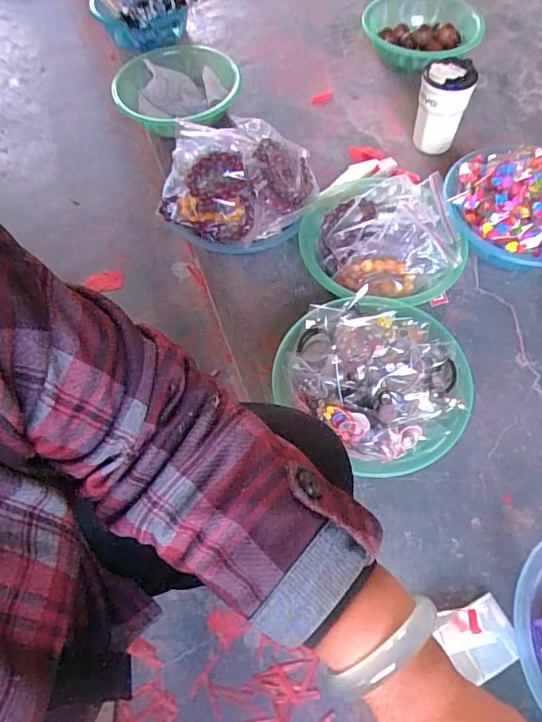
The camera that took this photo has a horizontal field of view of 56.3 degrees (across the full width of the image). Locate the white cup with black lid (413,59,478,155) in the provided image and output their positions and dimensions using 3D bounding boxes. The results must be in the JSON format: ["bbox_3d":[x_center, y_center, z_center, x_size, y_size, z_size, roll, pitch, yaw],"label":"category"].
[{"bbox_3d":[0.290,-0.437,0.861,0.084,0.137,0.085,11,63,10],"label":"white cup with black lid"}]

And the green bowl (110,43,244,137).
[{"bbox_3d":[-0.185,-0.530,1.000,0.234,0.089,0.240,-20,62,-10],"label":"green bowl"}]

